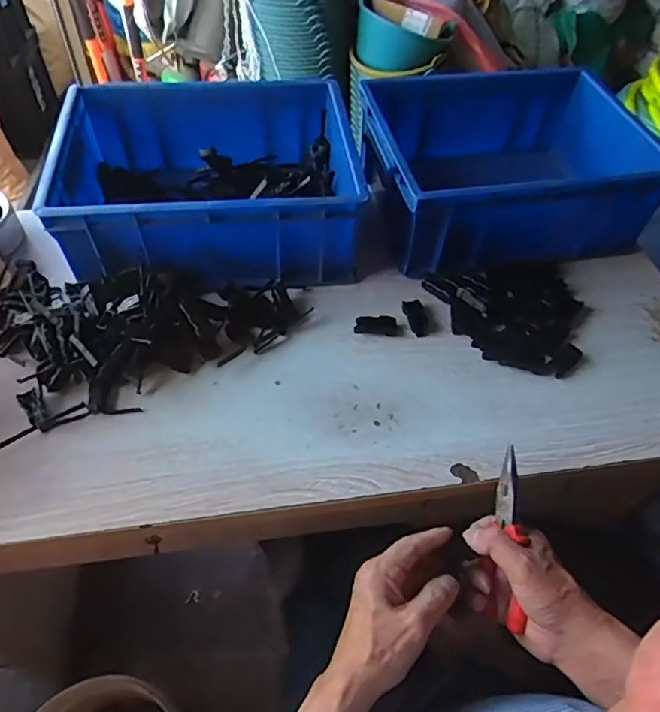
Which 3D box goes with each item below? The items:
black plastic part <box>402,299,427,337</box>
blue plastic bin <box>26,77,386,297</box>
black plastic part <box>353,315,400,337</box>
[{"bbox_3d":[0.101,-0.045,0.641,0.024,0.009,0.048,-7,53,-9],"label":"black plastic part"},{"bbox_3d":[-0.143,-0.212,0.683,0.340,0.131,0.267,-8,53,-10],"label":"blue plastic bin"},{"bbox_3d":[0.054,-0.035,0.631,0.050,0.011,0.024,7,52,1],"label":"black plastic part"}]

